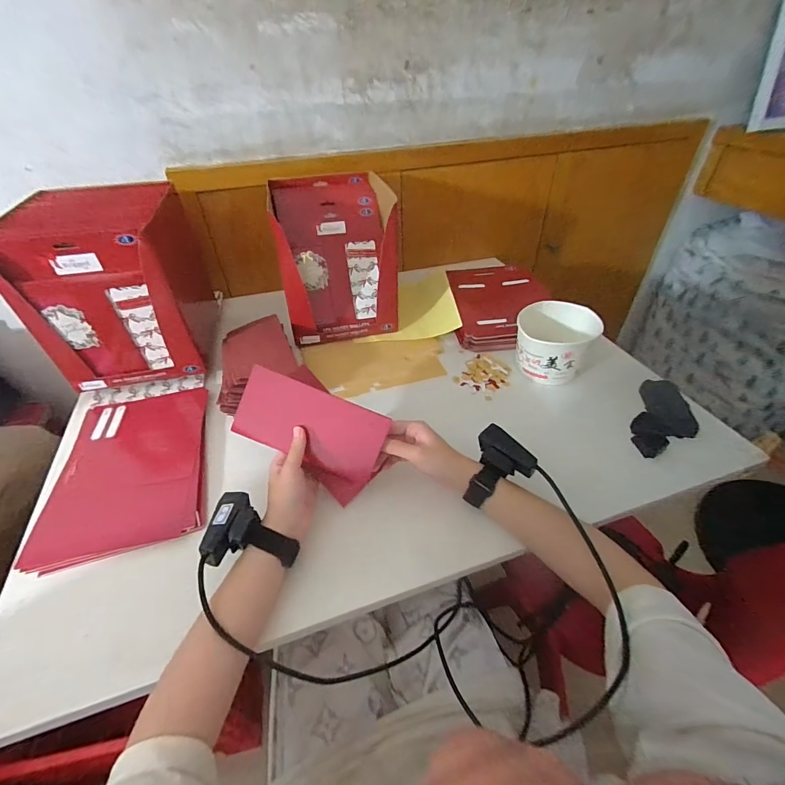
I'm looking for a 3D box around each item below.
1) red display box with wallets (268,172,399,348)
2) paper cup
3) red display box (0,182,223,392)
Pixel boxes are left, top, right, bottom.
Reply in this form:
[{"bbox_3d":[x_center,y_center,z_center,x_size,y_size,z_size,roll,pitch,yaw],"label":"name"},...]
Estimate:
[{"bbox_3d":[-0.108,-0.263,0.757,0.212,0.229,0.256,-8,42,-7],"label":"red display box with wallets"},{"bbox_3d":[0.262,-0.084,0.635,0.097,0.102,0.105,-25,46,-23],"label":"paper cup"},{"bbox_3d":[-0.440,-0.177,0.633,0.208,0.240,0.232,-12,43,-10],"label":"red display box"}]

